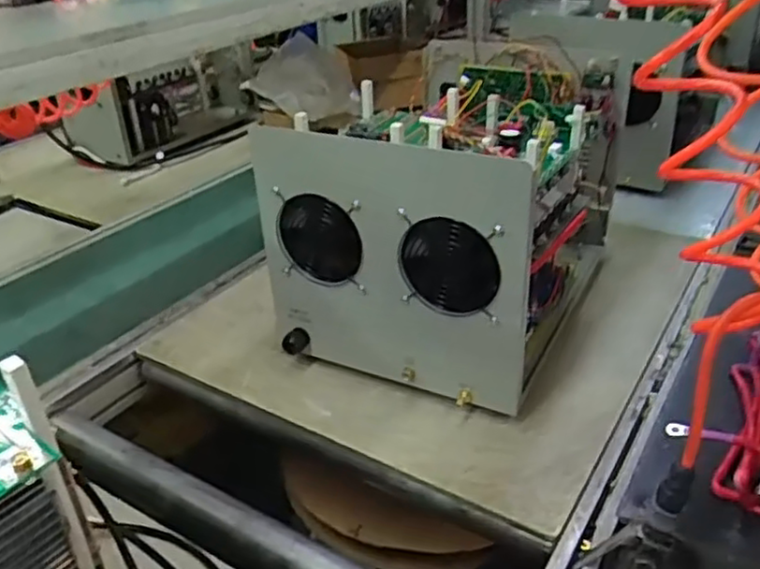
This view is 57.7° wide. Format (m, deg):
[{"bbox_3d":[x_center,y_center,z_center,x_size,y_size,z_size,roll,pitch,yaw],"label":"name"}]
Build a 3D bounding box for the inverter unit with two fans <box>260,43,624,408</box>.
[{"bbox_3d":[0.115,-0.110,0.944,0.317,0.312,0.493,14,34,24],"label":"inverter unit with two fans"}]

